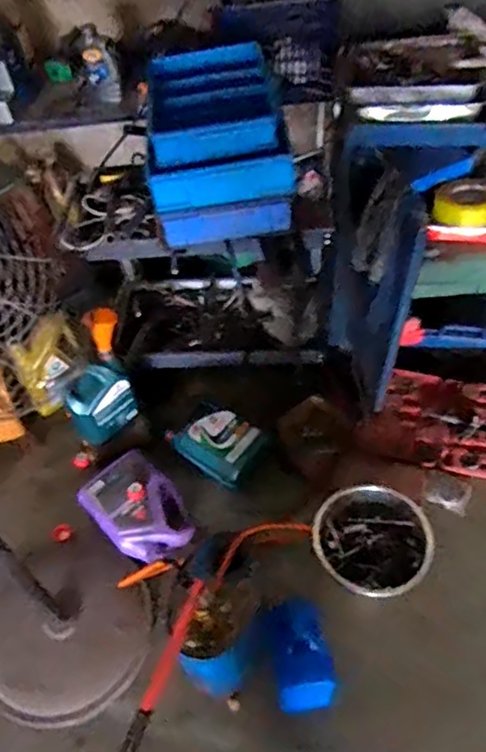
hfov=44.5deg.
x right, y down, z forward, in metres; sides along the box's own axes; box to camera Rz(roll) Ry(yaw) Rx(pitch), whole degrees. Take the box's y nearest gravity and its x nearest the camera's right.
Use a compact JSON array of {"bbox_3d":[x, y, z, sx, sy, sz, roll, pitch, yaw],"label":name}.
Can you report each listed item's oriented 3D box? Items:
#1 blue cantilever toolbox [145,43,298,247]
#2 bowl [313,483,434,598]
[{"bbox_3d":[-0.079,-0.548,1.388,0.293,0.253,0.408,-12,50,-5],"label":"blue cantilever toolbox"},{"bbox_3d":[0.315,0.384,1.418,0.269,0.053,0.275,-2,50,3],"label":"bowl"}]

